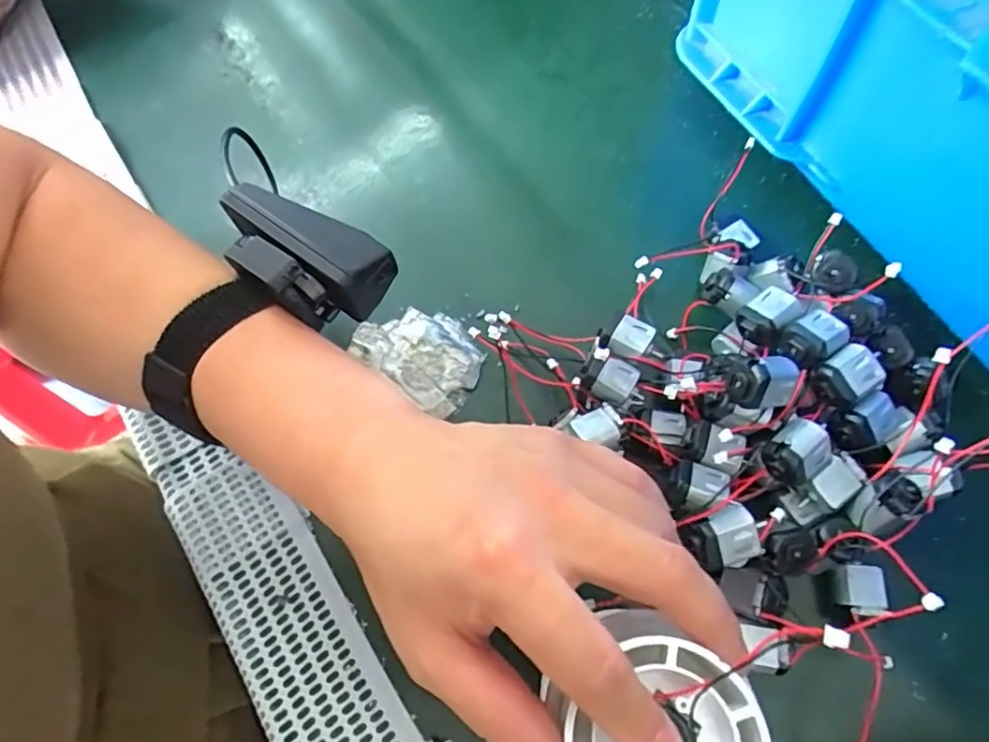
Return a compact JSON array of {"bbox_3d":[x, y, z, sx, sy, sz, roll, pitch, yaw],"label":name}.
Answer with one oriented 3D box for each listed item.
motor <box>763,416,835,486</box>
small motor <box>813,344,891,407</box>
[{"bbox_3d":[0.117,0.032,0.233,0.023,0.014,0.020,-34,69,-14],"label":"motor"},{"bbox_3d":[0.140,0.002,0.240,0.023,0.014,0.018,-32,68,-13],"label":"small motor"}]

